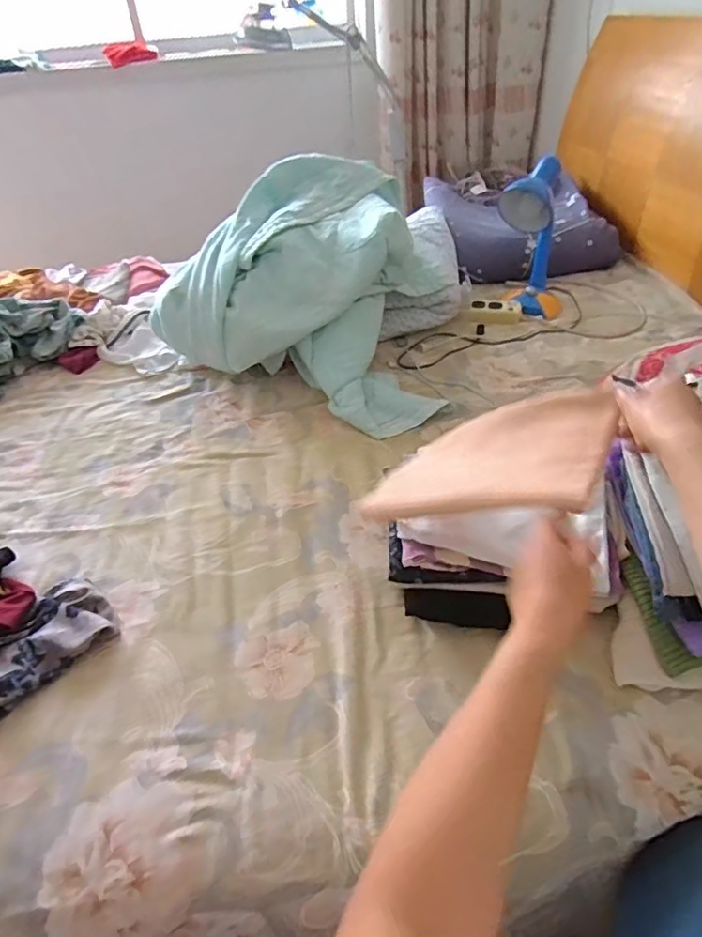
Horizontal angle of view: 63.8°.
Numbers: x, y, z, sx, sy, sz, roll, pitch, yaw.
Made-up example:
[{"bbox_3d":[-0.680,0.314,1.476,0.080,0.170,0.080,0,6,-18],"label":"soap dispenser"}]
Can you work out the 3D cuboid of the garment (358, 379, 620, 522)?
[{"bbox_3d":[0.155,-0.019,0.674,0.281,0.029,0.173,-6,48,40],"label":"garment"}]

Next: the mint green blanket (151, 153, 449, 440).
[{"bbox_3d":[-0.047,-0.414,1.240,0.610,0.343,0.538,17,44,23],"label":"mint green blanket"}]

